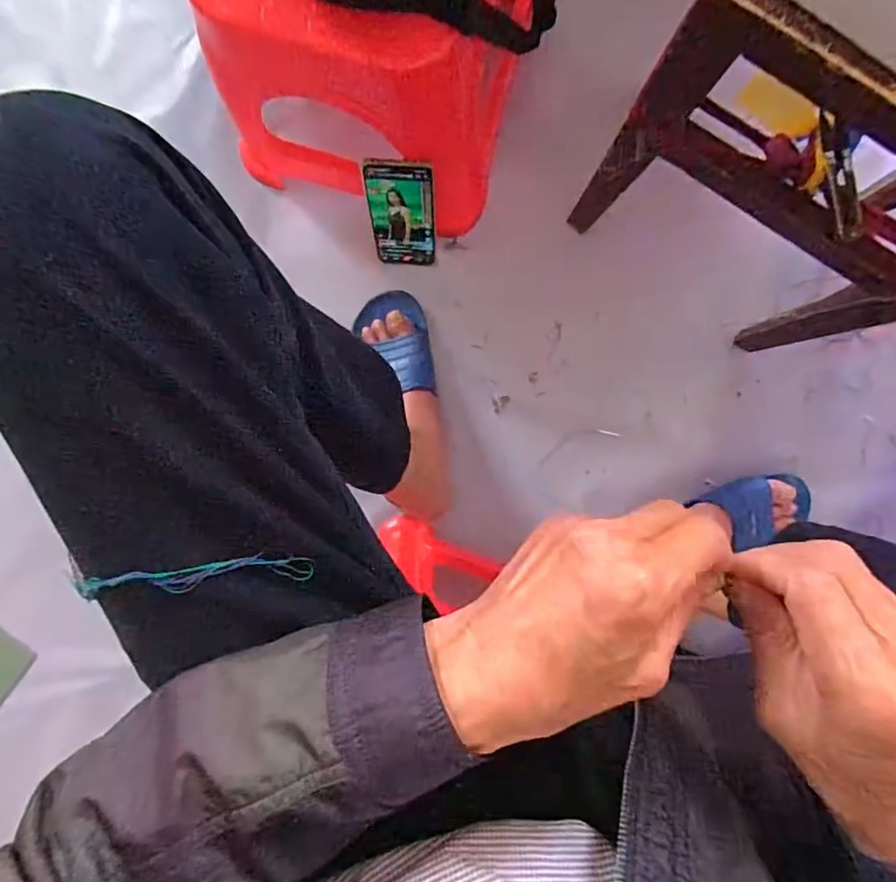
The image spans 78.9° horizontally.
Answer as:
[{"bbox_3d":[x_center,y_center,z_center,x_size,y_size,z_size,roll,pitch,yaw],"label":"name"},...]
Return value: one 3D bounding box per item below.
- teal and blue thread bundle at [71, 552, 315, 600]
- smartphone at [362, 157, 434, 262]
[{"bbox_3d":[-0.124,0.068,0.275,0.110,0.008,0.016,-1,95,-23],"label":"teal and blue thread bundle"},{"bbox_3d":[-0.052,-0.258,0.629,0.073,0.165,0.011,2,71,0],"label":"smartphone"}]

